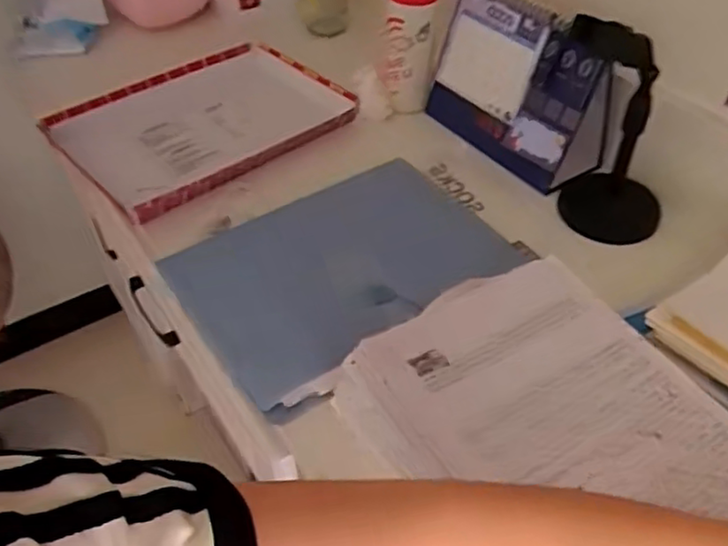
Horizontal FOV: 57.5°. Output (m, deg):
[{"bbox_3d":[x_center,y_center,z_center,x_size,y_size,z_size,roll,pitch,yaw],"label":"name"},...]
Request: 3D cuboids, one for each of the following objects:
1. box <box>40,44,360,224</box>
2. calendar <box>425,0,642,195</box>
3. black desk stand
[{"bbox_3d":[-0.212,-0.196,0.877,0.337,0.048,0.246,-31,53,-27],"label":"box"},{"bbox_3d":[0.193,-0.233,0.811,0.114,0.169,0.229,-32,53,-27],"label":"calendar"},{"bbox_3d":[0.269,-0.150,0.696,0.131,0.231,0.095,21,49,20],"label":"black desk stand"}]

